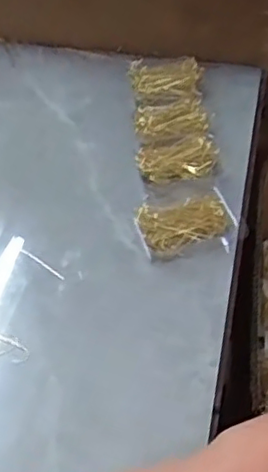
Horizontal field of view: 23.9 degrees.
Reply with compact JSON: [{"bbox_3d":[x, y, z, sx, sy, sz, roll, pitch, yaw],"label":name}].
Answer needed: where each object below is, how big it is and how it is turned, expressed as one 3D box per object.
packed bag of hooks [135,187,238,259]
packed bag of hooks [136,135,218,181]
[{"bbox_3d":[0.041,-0.014,0.523,0.076,0.020,0.064,-11,47,-9],"label":"packed bag of hooks"},{"bbox_3d":[0.039,-0.070,0.571,0.072,0.010,0.047,-10,47,-8],"label":"packed bag of hooks"}]

